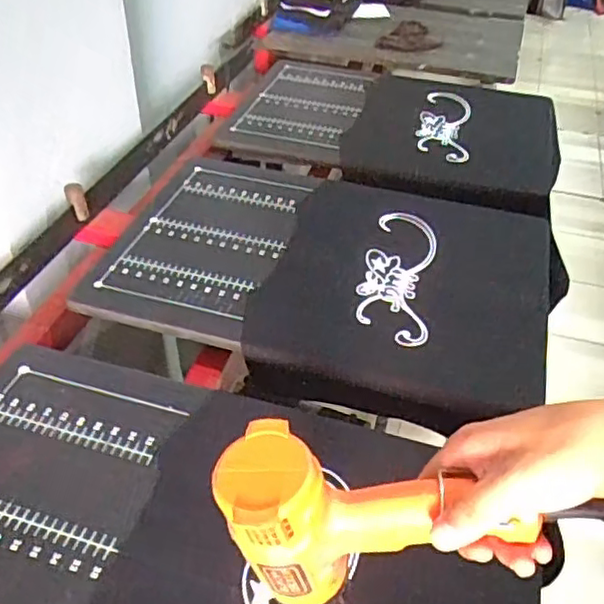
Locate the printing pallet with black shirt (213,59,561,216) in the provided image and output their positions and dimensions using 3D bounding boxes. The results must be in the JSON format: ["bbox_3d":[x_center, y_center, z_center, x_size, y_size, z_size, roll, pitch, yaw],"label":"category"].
[{"bbox_3d":[0.173,-0.313,1.281,0.638,0.145,0.449,16,43,16],"label":"printing pallet with black shirt"}]

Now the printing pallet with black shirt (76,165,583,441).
[{"bbox_3d":[0.033,-0.057,0.897,0.611,0.037,0.440,15,43,15],"label":"printing pallet with black shirt"}]

